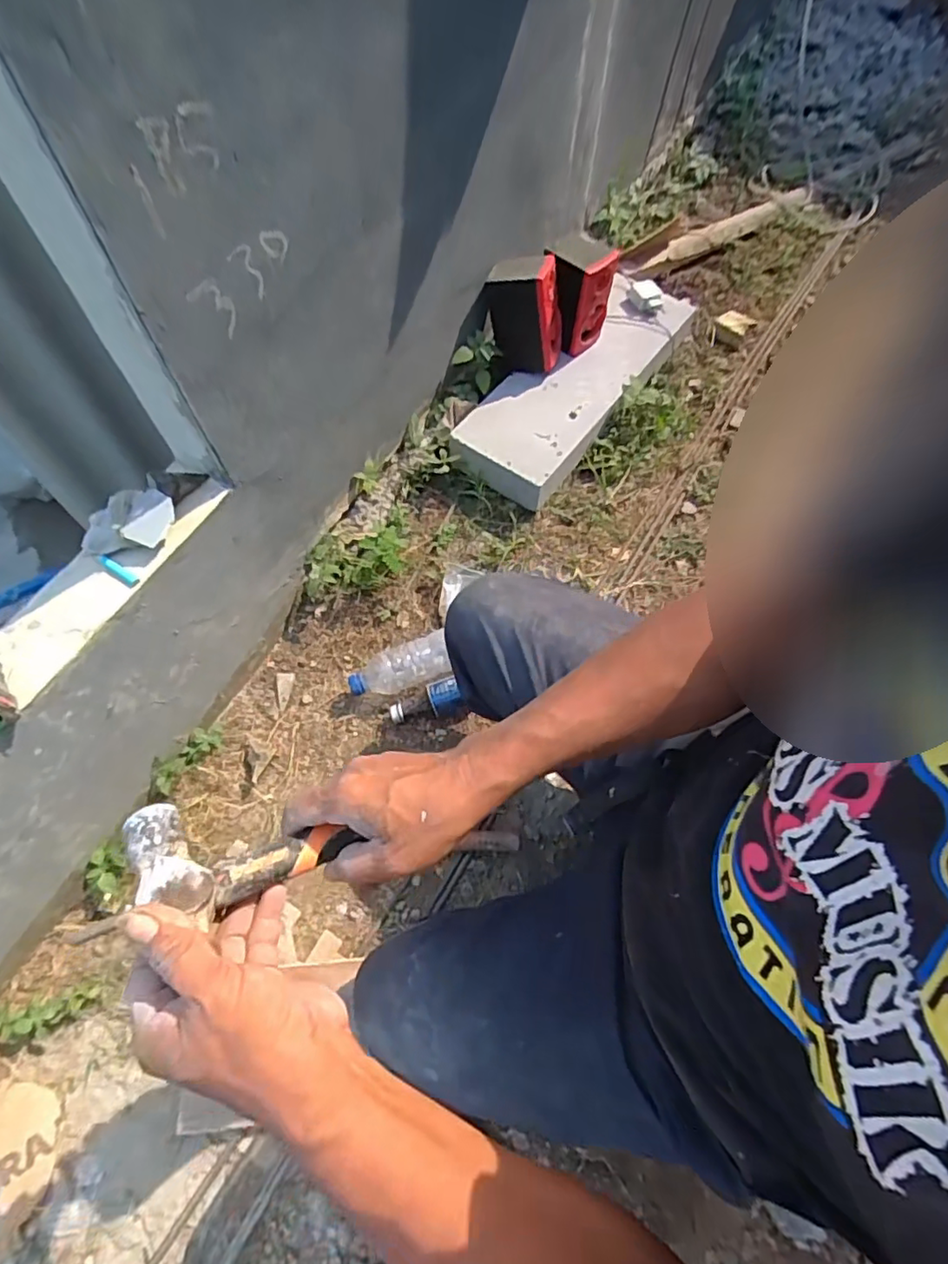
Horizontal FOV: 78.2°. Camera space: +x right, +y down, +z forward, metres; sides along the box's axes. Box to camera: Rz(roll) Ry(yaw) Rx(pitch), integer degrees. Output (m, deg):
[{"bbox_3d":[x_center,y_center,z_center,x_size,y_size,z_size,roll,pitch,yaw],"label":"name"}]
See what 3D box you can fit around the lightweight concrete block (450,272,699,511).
[{"bbox_3d":[0.210,-0.487,1.144,0.194,0.100,0.615,34,68,16],"label":"lightweight concrete block"}]

